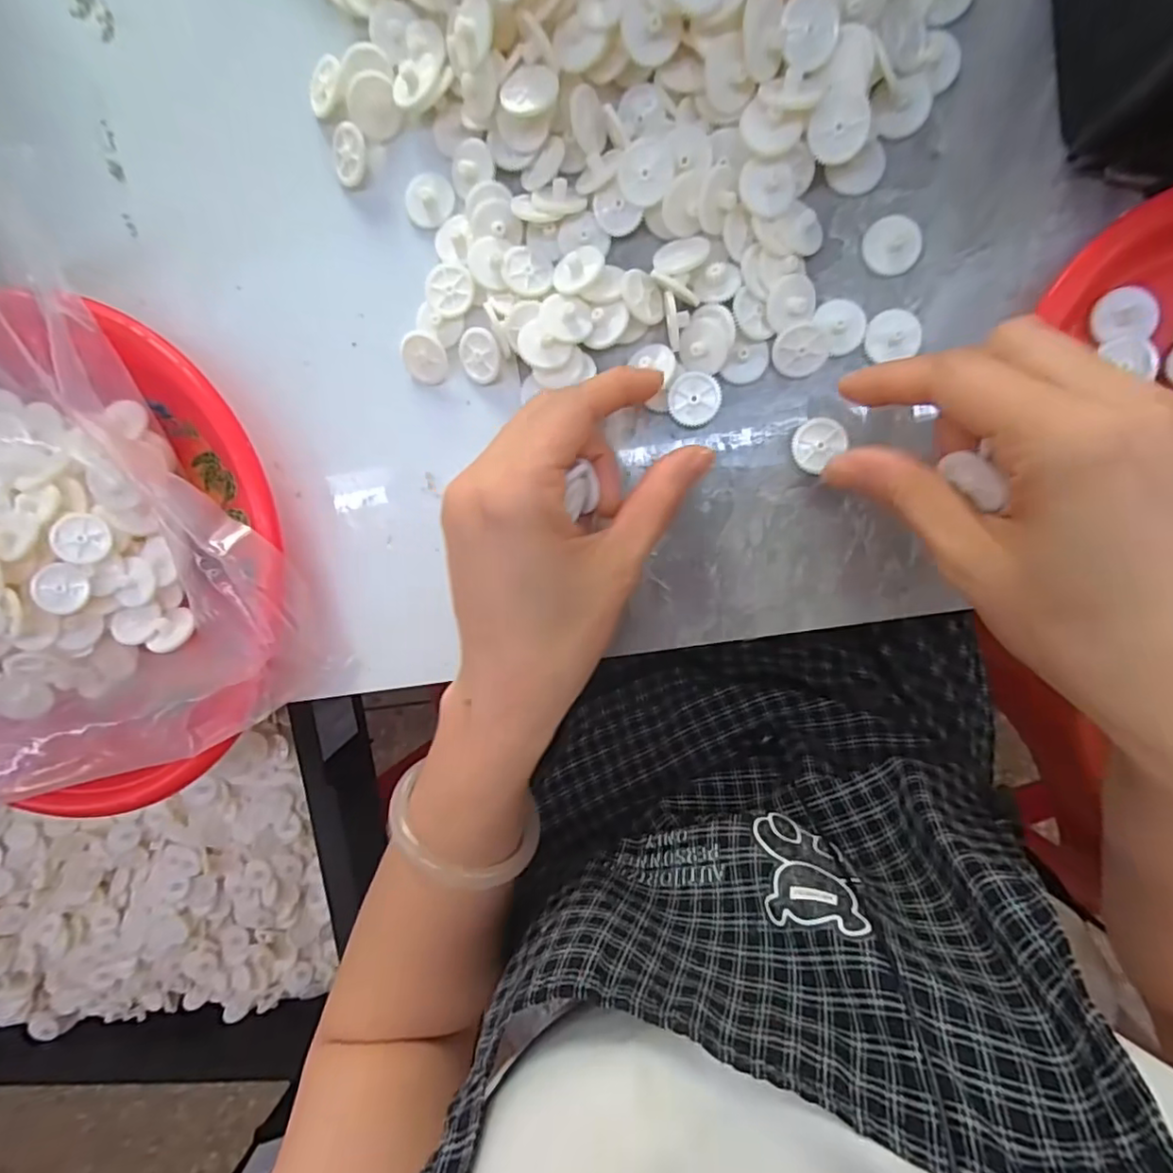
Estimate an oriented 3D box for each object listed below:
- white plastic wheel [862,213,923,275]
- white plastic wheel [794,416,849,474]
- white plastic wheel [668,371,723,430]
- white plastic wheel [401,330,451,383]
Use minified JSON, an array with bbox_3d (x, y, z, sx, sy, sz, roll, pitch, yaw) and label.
[{"bbox_3d":[0.121,-0.135,0.235,0.021,0.004,0.021,1,97,7],"label":"white plastic wheel"},{"bbox_3d":[0.094,-0.058,0.242,0.021,0.006,0.019,-42,87,4],"label":"white plastic wheel"},{"bbox_3d":[0.045,-0.078,0.248,0.021,0.006,0.021,1,97,7],"label":"white plastic wheel"},{"bbox_3d":[-0.071,-0.100,0.261,0.021,0.004,0.021,8,128,10],"label":"white plastic wheel"}]

